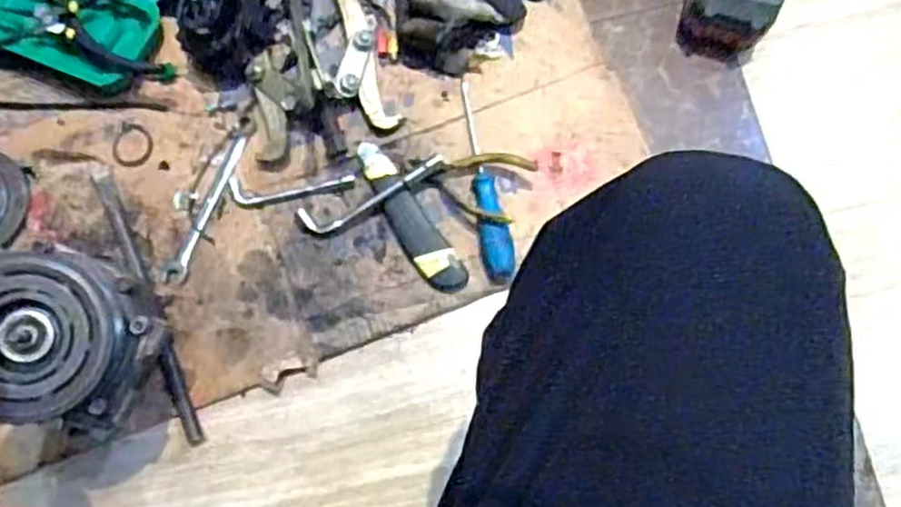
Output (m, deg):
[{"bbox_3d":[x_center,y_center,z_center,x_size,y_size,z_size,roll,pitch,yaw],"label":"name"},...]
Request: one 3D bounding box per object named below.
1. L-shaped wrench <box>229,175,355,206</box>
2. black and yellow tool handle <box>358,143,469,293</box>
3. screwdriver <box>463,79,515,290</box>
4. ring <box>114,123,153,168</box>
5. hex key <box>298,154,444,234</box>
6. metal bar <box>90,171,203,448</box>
[{"bbox_3d":[-0.150,-0.060,0.689,0.117,0.004,0.026,-1,79,0],"label":"L-shaped wrench"},{"bbox_3d":[-0.041,-0.034,0.681,0.037,0.020,0.163,-34,81,-6],"label":"black and yellow tool handle"},{"bbox_3d":[0.032,-0.075,0.685,0.029,0.022,0.186,-9,79,-1],"label":"screwdriver"},{"bbox_3d":[-0.314,-0.106,0.722,0.041,0.005,0.044,0,82,3],"label":"ring"},{"bbox_3d":[-0.071,-0.052,0.680,0.143,0.020,0.029,-19,80,-3],"label":"hex key"},{"bbox_3d":[-0.280,0.043,0.672,0.019,0.009,0.277,-23,80,-4],"label":"metal bar"}]

